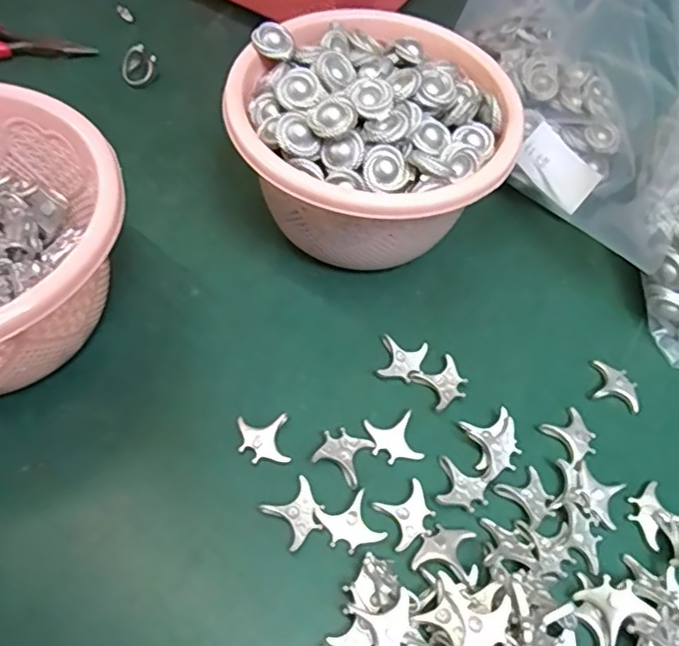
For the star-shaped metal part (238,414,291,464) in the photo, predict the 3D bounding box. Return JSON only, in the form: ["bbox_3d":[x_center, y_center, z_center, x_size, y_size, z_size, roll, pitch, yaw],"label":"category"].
[{"bbox_3d":[-0.037,0.055,0.290,0.023,0.004,0.024,-3,59,-6],"label":"star-shaped metal part"}]

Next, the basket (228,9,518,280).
[{"bbox_3d":[0.018,-0.102,0.335,0.140,0.092,0.142,2,59,-3],"label":"basket"}]

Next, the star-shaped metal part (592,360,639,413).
[{"bbox_3d":[0.147,0.033,0.320,0.024,0.004,0.023,18,59,6],"label":"star-shaped metal part"}]

